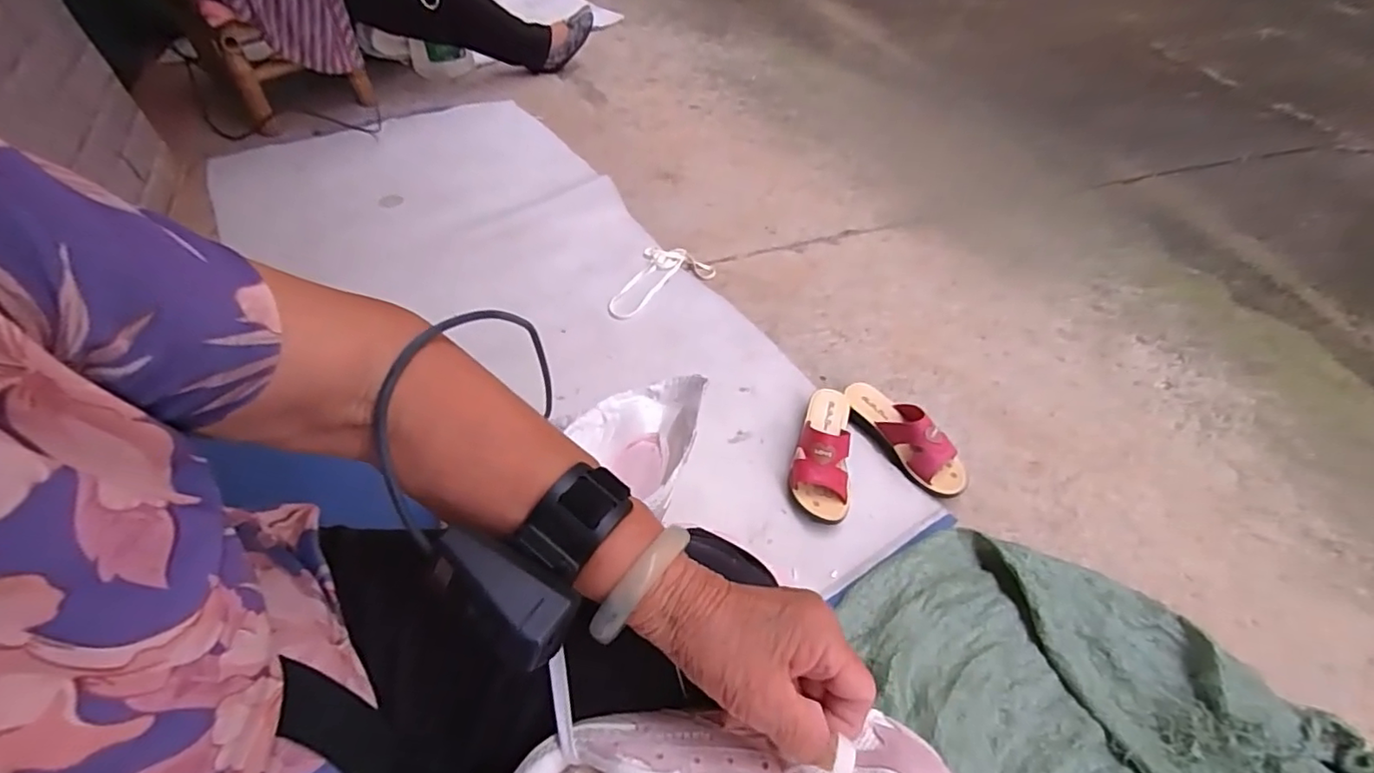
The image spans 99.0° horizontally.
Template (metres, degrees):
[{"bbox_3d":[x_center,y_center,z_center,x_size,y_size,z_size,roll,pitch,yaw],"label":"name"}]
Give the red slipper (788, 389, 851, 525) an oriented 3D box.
[{"bbox_3d":[0.216,0.092,0.897,0.092,0.079,0.225,15,53,12],"label":"red slipper"}]

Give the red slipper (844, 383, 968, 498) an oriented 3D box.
[{"bbox_3d":[0.346,0.071,0.927,0.081,0.084,0.227,-29,57,-22],"label":"red slipper"}]

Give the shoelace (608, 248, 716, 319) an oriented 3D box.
[{"bbox_3d":[-0.074,-0.224,1.195,0.243,0.014,0.140,-32,60,-27],"label":"shoelace"}]

